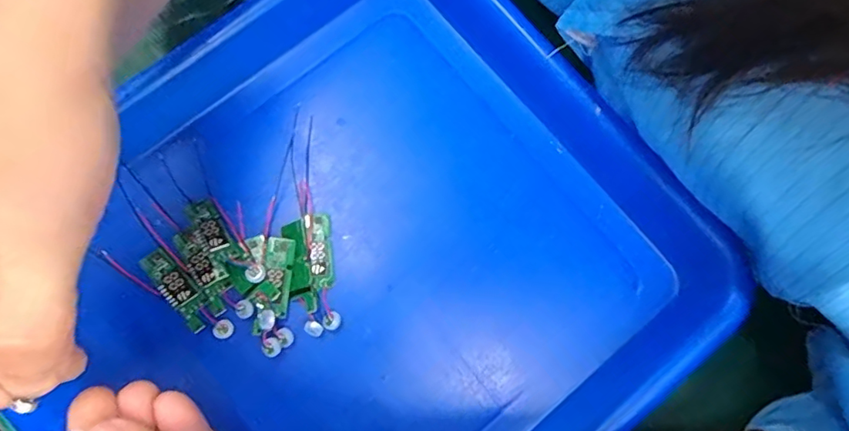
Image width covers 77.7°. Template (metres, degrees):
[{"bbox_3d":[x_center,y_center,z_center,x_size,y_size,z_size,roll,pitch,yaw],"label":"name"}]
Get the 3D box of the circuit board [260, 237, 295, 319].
[{"bbox_3d":[-0.066,0.027,0.232,0.014,0.007,0.034,6,79,2],"label":"circuit board"}]

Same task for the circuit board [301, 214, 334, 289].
[{"bbox_3d":[-0.047,0.015,0.236,0.011,0.005,0.034,-11,79,-1],"label":"circuit board"}]

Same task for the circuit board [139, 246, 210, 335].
[{"bbox_3d":[-0.109,0.032,0.232,0.013,0.004,0.041,-43,81,-7],"label":"circuit board"}]

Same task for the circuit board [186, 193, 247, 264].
[{"bbox_3d":[-0.095,0.005,0.235,0.012,0.009,0.038,-37,64,-6],"label":"circuit board"}]

